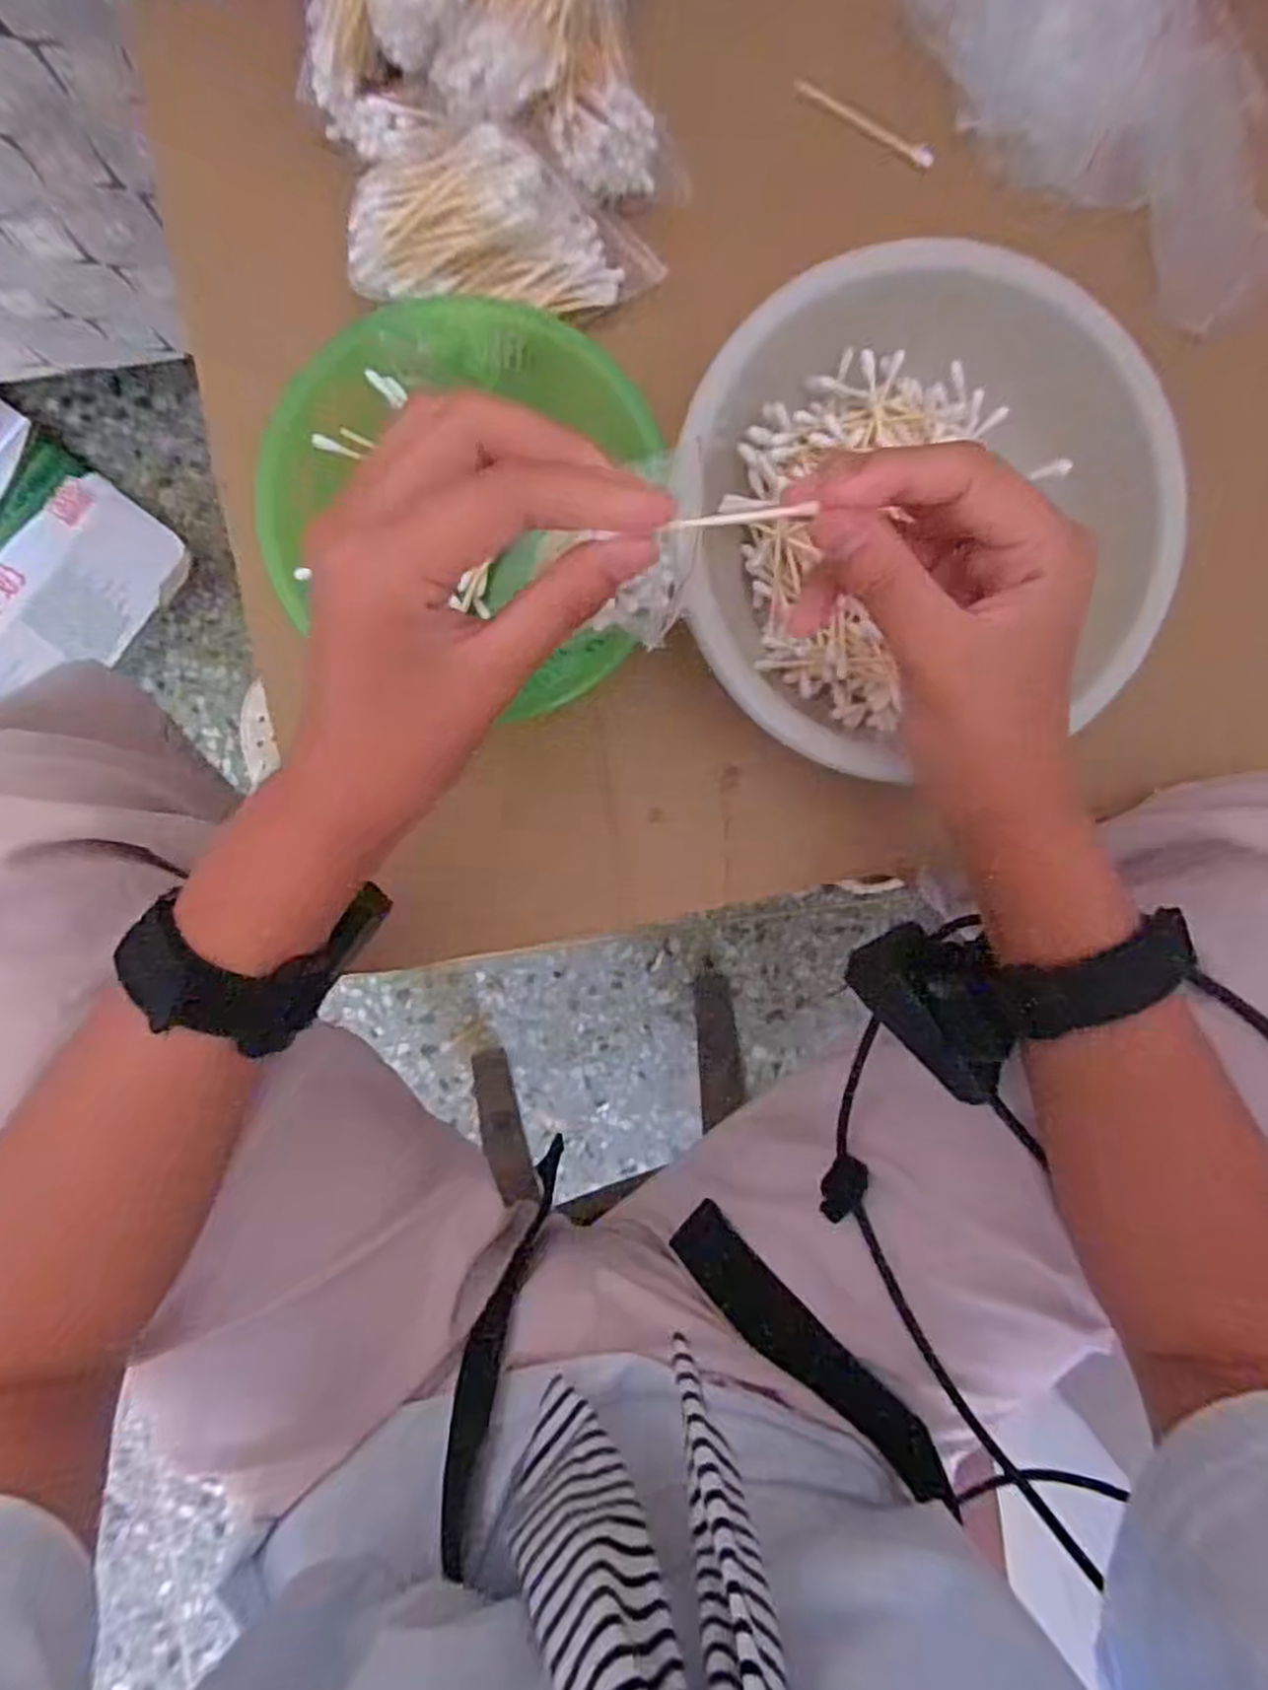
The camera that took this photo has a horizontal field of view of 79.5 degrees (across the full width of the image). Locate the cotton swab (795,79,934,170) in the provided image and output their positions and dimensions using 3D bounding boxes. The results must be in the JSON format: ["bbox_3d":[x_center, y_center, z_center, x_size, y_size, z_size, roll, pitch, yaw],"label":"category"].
[{"bbox_3d":[0.103,-0.321,0.338,0.068,0.006,0.007,24,91,-4],"label":"cotton swab"}]

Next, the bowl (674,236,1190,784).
[{"bbox_3d":[0.110,-0.127,0.313,0.191,0.064,0.182,0,93,-4],"label":"bowl"}]

